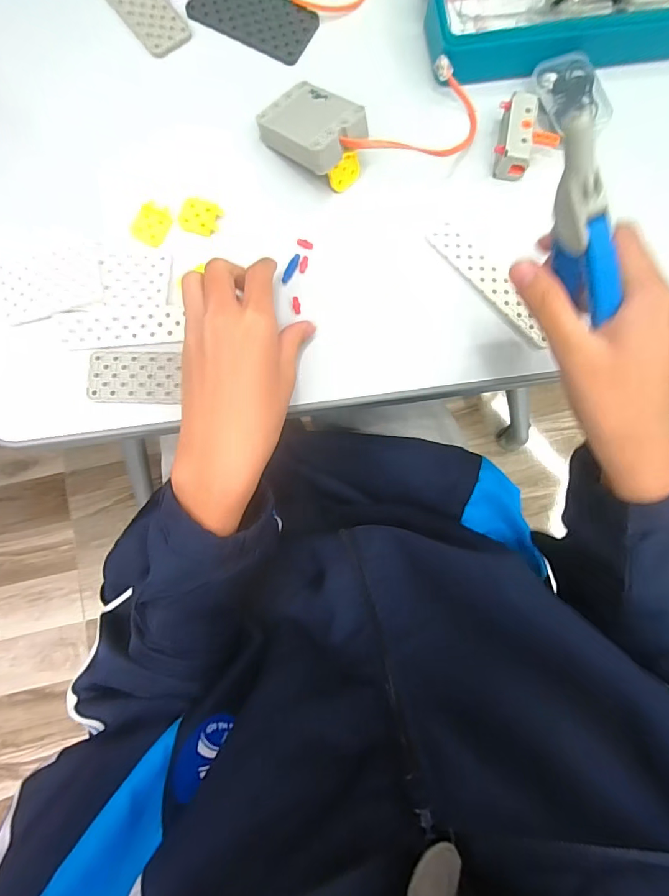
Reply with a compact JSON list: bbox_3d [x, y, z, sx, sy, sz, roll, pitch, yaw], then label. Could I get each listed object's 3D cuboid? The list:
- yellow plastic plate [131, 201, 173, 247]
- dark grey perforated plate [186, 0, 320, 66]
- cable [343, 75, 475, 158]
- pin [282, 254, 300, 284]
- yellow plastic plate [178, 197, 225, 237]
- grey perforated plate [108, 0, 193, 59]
[{"bbox_3d":[-0.134,-0.166,0.336,0.023,0.004,0.032,18,82,1],"label":"yellow plastic plate"},{"bbox_3d":[-0.065,-0.348,0.365,0.099,0.004,0.052,27,82,2],"label":"dark grey perforated plate"},{"bbox_3d":[0.058,-0.238,0.337,0.122,0.023,0.043,-28,84,-20],"label":"cable"},{"bbox_3d":[-0.032,-0.134,0.340,0.006,0.004,0.024,26,82,2],"label":"pin"},{"bbox_3d":[-0.100,-0.174,0.339,0.029,0.004,0.027,16,82,1],"label":"yellow plastic plate"},{"bbox_3d":[-0.156,-0.356,0.363,0.038,0.005,0.098,-39,85,-6],"label":"grey perforated plate"}]

